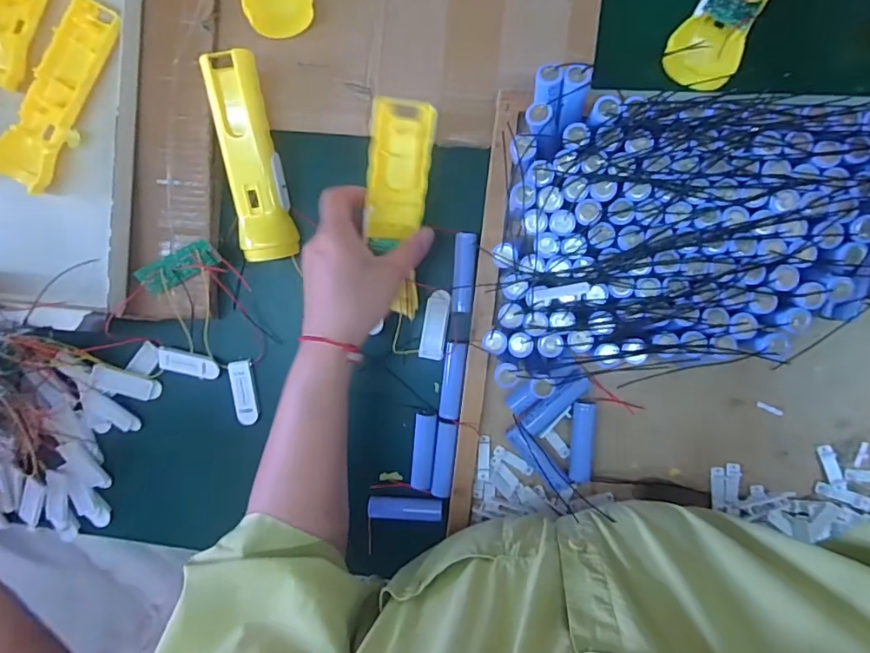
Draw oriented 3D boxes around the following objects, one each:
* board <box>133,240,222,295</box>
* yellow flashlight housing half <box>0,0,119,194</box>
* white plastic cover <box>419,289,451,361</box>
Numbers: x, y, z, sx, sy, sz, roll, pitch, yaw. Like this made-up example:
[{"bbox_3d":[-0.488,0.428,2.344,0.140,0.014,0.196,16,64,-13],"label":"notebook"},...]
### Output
[{"bbox_3d":[-0.220,-0.050,0.437,0.070,0.007,0.024,-25,123,4],"label":"board"},{"bbox_3d":[-0.311,-0.190,0.419,0.050,0.018,0.159,31,98,0],"label":"yellow flashlight housing half"},{"bbox_3d":[0.001,-0.001,0.435,0.022,0.004,0.059,11,96,21],"label":"white plastic cover"}]

